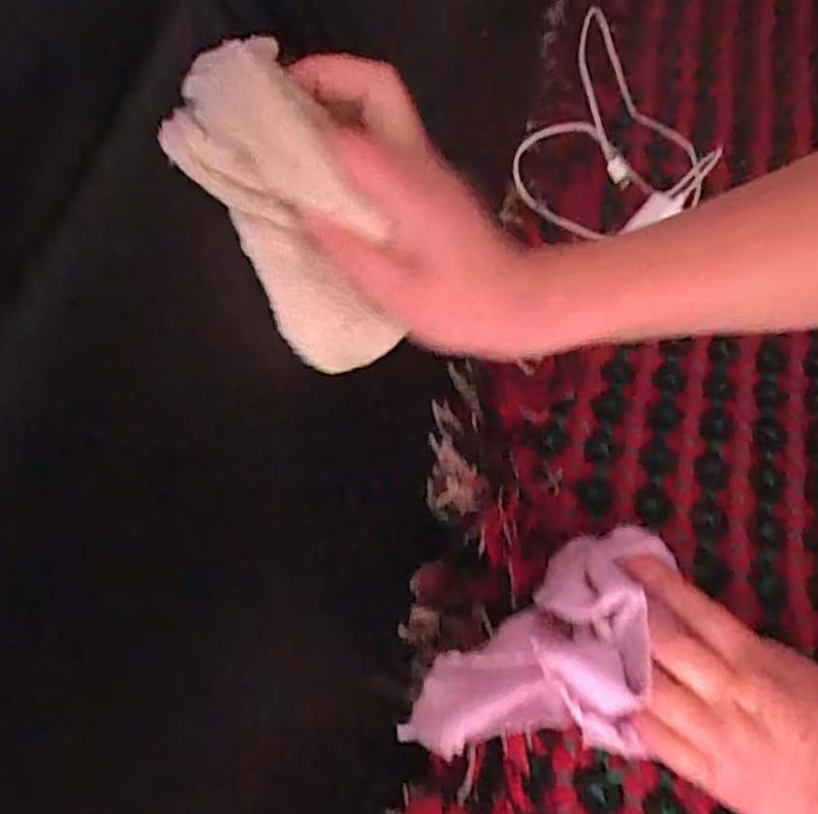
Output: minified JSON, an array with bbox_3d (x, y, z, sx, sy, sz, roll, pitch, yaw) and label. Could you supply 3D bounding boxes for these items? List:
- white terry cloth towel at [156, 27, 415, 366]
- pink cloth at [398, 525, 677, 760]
[{"bbox_3d":[-0.050,-0.078,0.293,0.059,0.139,0.022,-32,29,-16],"label":"white terry cloth towel"},{"bbox_3d":[0.076,0.128,0.386,0.120,0.039,0.140,11,60,9],"label":"pink cloth"}]

